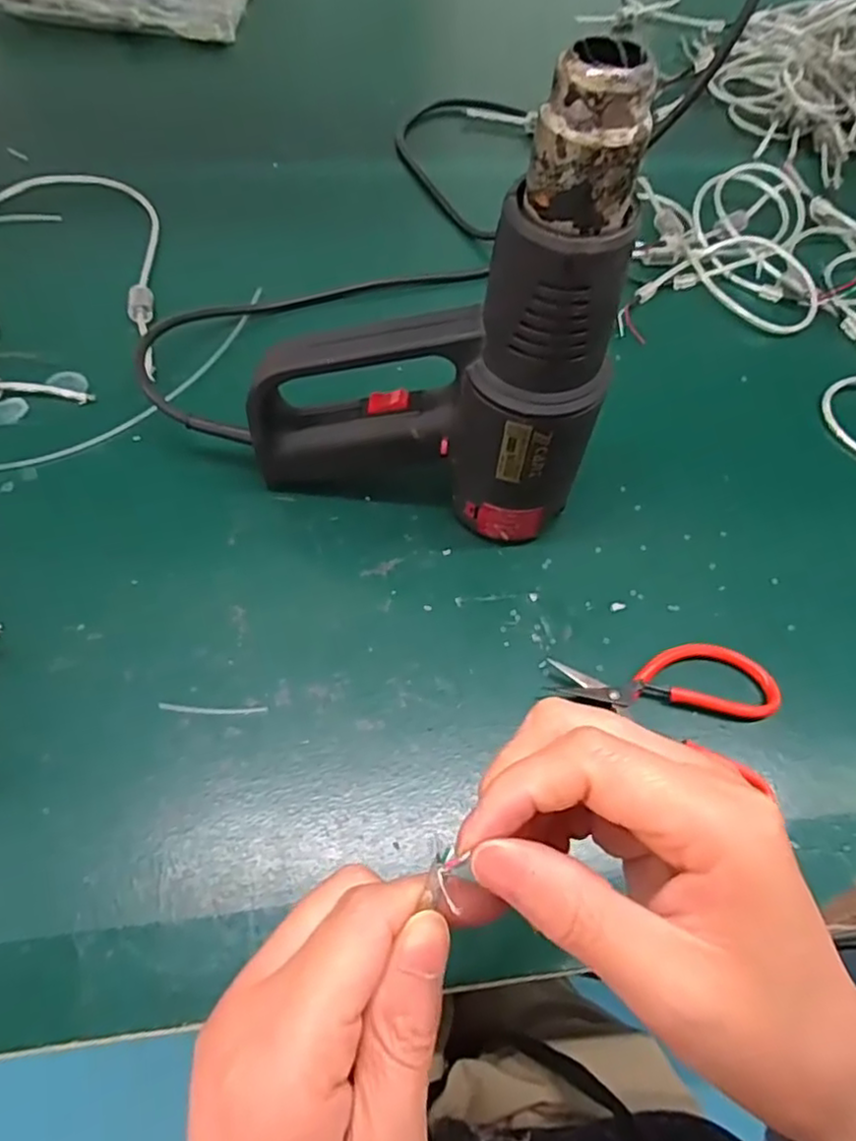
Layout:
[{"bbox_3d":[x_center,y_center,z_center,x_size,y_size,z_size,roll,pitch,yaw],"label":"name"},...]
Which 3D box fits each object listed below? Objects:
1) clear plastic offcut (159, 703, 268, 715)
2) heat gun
[{"bbox_3d":[-0.106,0.068,0.326,0.052,0.004,0.005,2,59,-2],"label":"clear plastic offcut"},{"bbox_3d":[0.001,-0.106,0.307,0.179,0.224,0.058,11,59,3],"label":"heat gun"}]

